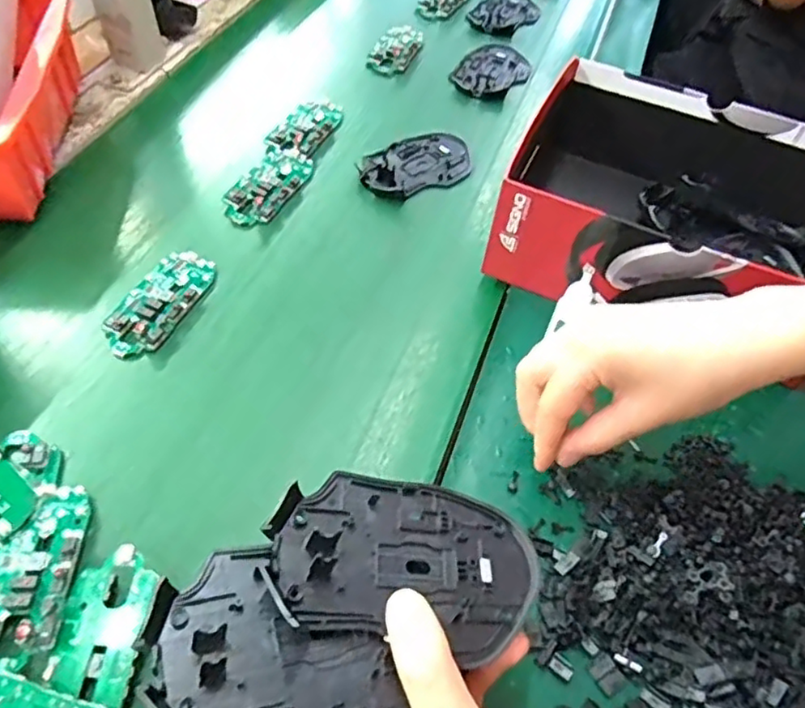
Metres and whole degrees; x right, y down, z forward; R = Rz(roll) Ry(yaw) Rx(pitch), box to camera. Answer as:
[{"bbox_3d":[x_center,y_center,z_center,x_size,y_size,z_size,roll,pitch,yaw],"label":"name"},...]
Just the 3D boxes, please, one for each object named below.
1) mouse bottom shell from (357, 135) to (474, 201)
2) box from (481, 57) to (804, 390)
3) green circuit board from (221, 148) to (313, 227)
[{"bbox_3d":[0.013,-0.177,0.566,0.112,0.012,0.070,-24,58,-20],"label":"mouse bottom shell"},{"bbox_3d":[0.210,-0.109,0.474,0.242,0.093,0.191,19,54,11],"label":"box"},{"bbox_3d":[-0.115,-0.147,0.533,0.046,0.014,0.098,22,54,13],"label":"green circuit board"}]

